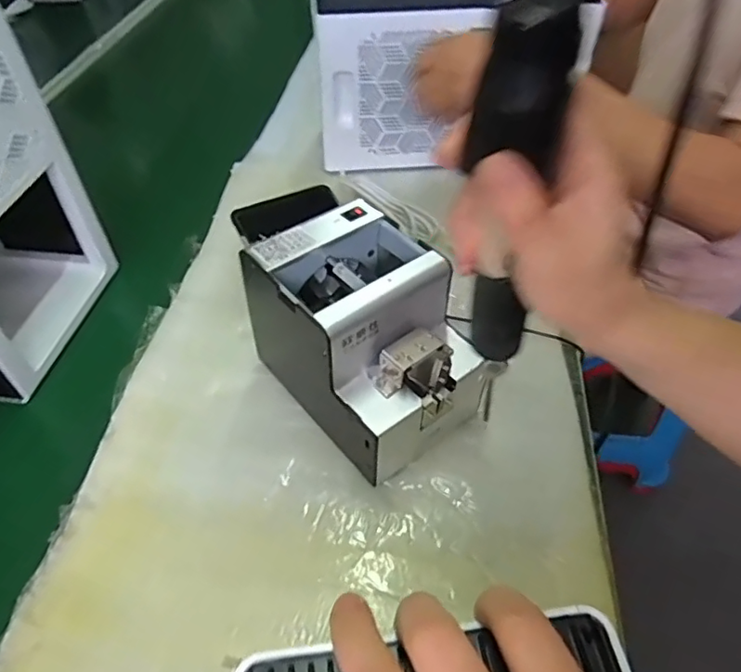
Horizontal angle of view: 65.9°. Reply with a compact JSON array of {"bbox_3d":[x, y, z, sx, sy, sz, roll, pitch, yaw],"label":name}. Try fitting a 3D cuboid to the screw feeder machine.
[{"bbox_3d":[-0.003,-0.003,0.492,0.125,0.138,0.175,-31,56,-25],"label":"screw feeder machine"}]

